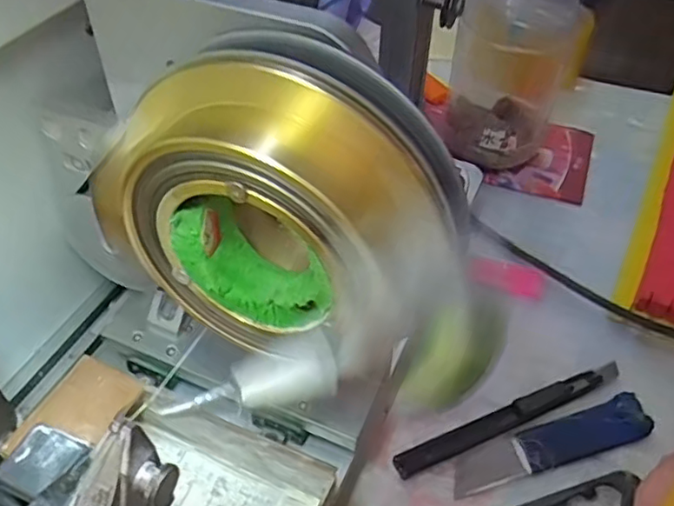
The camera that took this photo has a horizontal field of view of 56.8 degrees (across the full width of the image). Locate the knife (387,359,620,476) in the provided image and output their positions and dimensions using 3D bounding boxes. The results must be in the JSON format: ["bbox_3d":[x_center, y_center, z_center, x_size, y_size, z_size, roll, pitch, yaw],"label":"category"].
[{"bbox_3d":[0.094,0.083,0.324,0.131,0.008,0.013,-19,50,-18],"label":"knife"}]

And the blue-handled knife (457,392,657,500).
[{"bbox_3d":[0.107,0.096,0.311,0.105,0.010,0.023,-16,49,-15],"label":"blue-handled knife"}]

